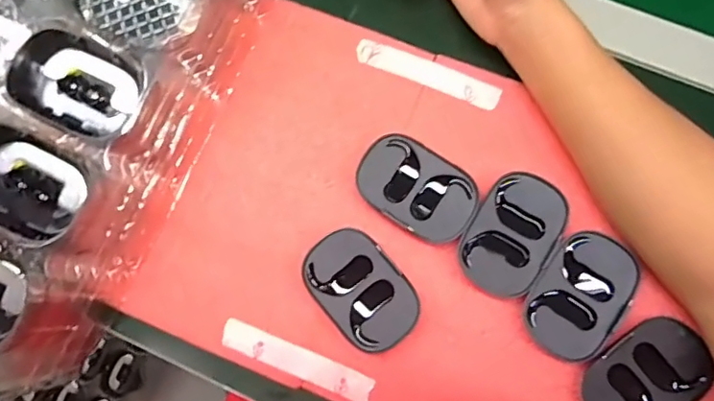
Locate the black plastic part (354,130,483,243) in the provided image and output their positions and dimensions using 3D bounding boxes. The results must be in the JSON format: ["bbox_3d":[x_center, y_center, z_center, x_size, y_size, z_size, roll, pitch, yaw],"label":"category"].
[{"bbox_3d":[0.044,-0.009,0.404,0.088,0.016,0.058,35,82,9],"label":"black plastic part"}]

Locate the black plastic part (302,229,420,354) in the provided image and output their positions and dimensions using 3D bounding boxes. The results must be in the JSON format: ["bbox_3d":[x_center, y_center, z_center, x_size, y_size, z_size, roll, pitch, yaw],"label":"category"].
[{"bbox_3d":[0.003,0.063,0.390,0.056,0.017,0.087,-40,79,-5],"label":"black plastic part"}]

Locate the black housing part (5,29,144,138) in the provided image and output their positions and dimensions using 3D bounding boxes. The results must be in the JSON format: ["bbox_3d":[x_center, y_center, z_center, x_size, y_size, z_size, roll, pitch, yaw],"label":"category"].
[{"bbox_3d":[-0.187,-0.077,0.368,0.089,0.019,0.061,22,80,7],"label":"black housing part"}]

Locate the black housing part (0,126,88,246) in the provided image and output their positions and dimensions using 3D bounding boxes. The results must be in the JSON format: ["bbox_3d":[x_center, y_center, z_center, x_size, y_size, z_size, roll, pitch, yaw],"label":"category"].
[{"bbox_3d":[-0.215,-0.009,0.356,0.087,0.024,0.058,27,81,8],"label":"black housing part"}]

